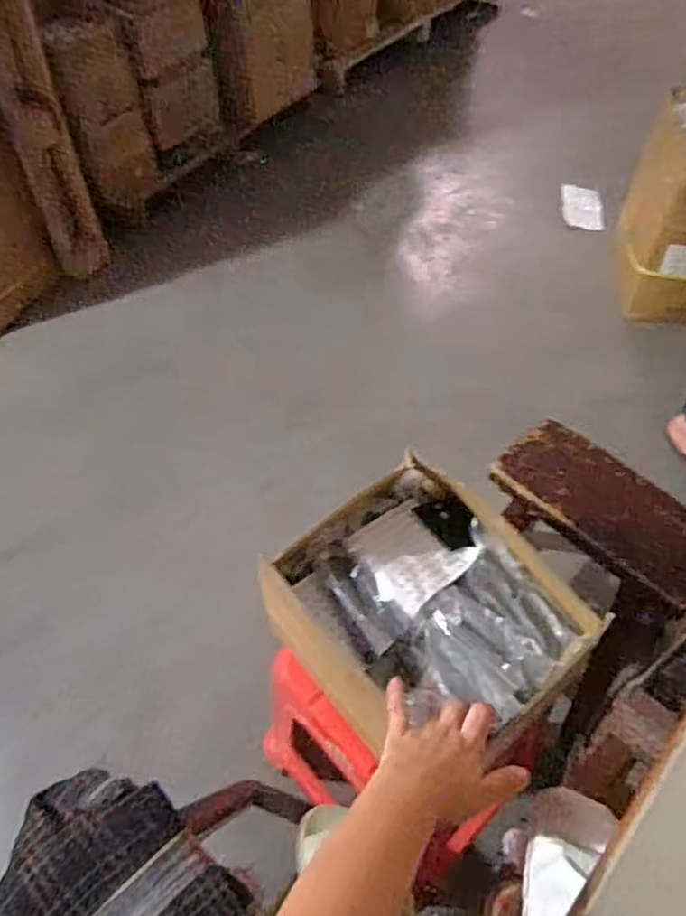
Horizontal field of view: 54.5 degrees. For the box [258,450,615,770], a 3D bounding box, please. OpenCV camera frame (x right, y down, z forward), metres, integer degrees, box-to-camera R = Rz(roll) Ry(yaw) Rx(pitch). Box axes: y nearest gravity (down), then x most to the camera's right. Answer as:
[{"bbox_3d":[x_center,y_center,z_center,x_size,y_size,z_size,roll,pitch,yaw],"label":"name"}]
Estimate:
[{"bbox_3d":[0.107,0.188,0.809,0.288,0.167,0.321,-39,64,-23],"label":"box"}]

